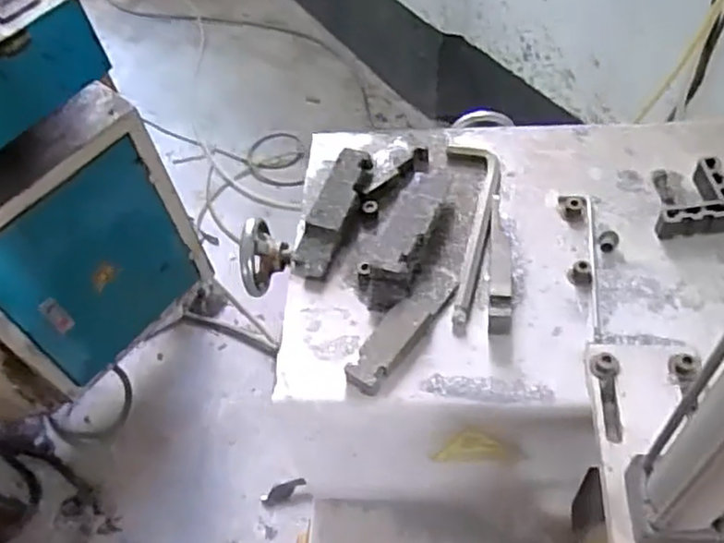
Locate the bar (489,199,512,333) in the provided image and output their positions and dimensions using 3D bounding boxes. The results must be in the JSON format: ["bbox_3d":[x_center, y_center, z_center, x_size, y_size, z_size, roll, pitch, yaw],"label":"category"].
[{"bbox_3d":[0.102,-0.006,0.504,0.015,0.023,0.107,3,56,7],"label":"bar"}]

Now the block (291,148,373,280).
[{"bbox_3d":[-0.023,-0.047,0.539,0.029,0.024,0.111,19,72,17],"label":"block"}]

